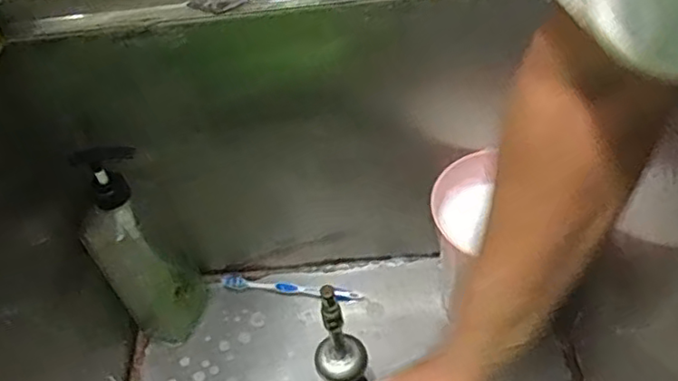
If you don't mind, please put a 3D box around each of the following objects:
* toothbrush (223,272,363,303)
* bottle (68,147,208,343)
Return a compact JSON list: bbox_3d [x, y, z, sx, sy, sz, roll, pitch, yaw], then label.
[{"bbox_3d":[-0.062,0.126,0.791,0.180,0.009,0.025,6,50,12],"label":"toothbrush"},{"bbox_3d":[-0.220,0.073,0.693,0.096,0.260,0.066,-30,52,-18],"label":"bottle"}]

